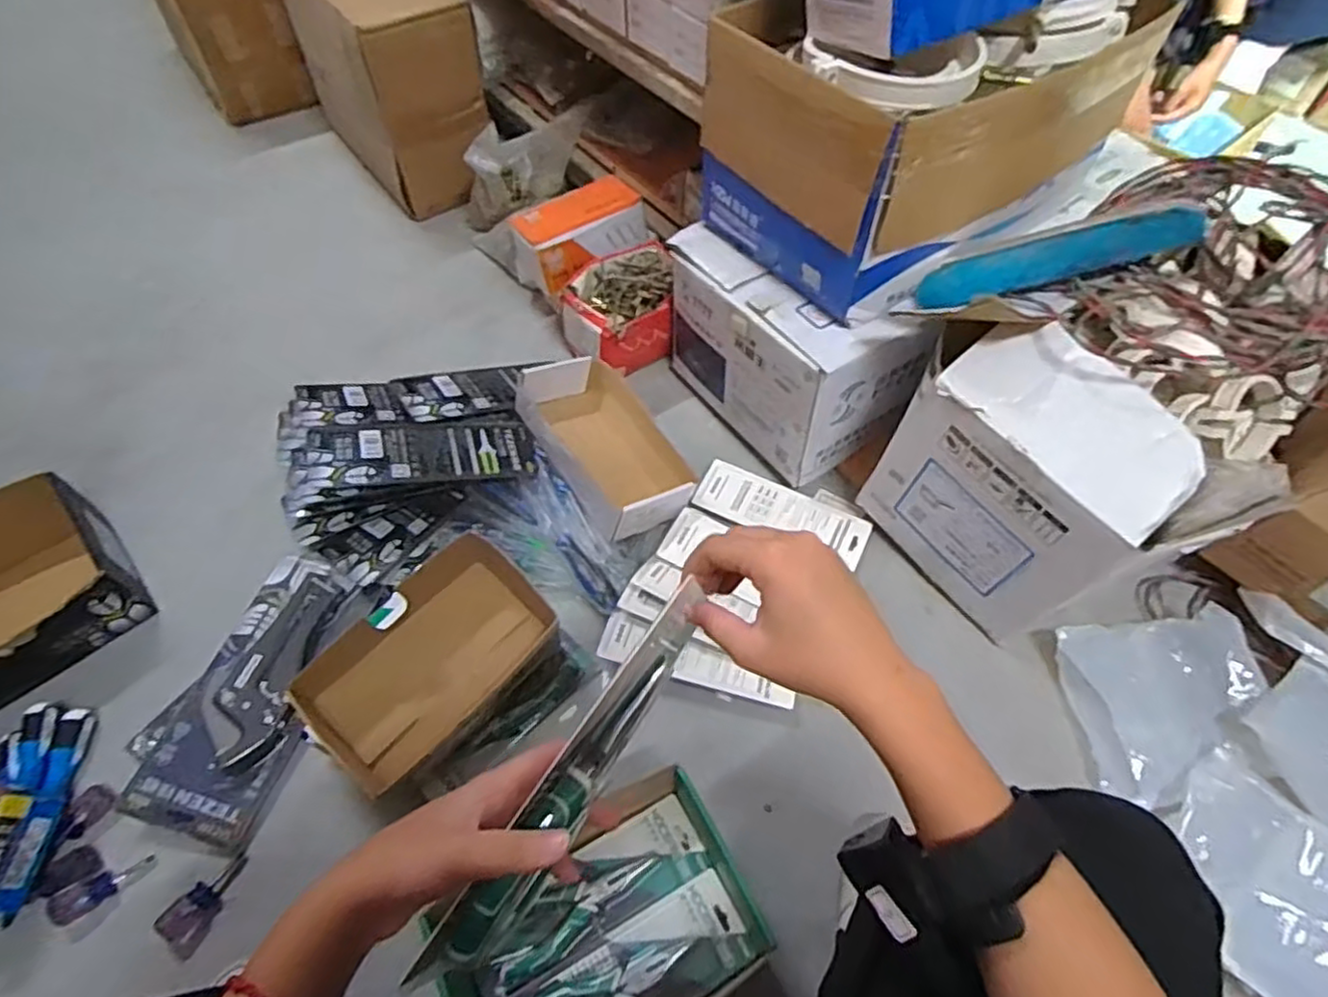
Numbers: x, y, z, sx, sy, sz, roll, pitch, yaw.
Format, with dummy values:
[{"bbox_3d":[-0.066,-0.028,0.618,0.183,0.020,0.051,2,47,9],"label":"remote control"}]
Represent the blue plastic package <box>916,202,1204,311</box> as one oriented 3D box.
[{"bbox_3d":[0.370,-0.226,0.679,0.236,0.047,0.029,-7,49,35],"label":"blue plastic package"}]

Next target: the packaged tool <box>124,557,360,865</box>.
[{"bbox_3d":[-0.430,0.195,0.741,0.115,0.031,0.298,9,56,5],"label":"packaged tool"}]

